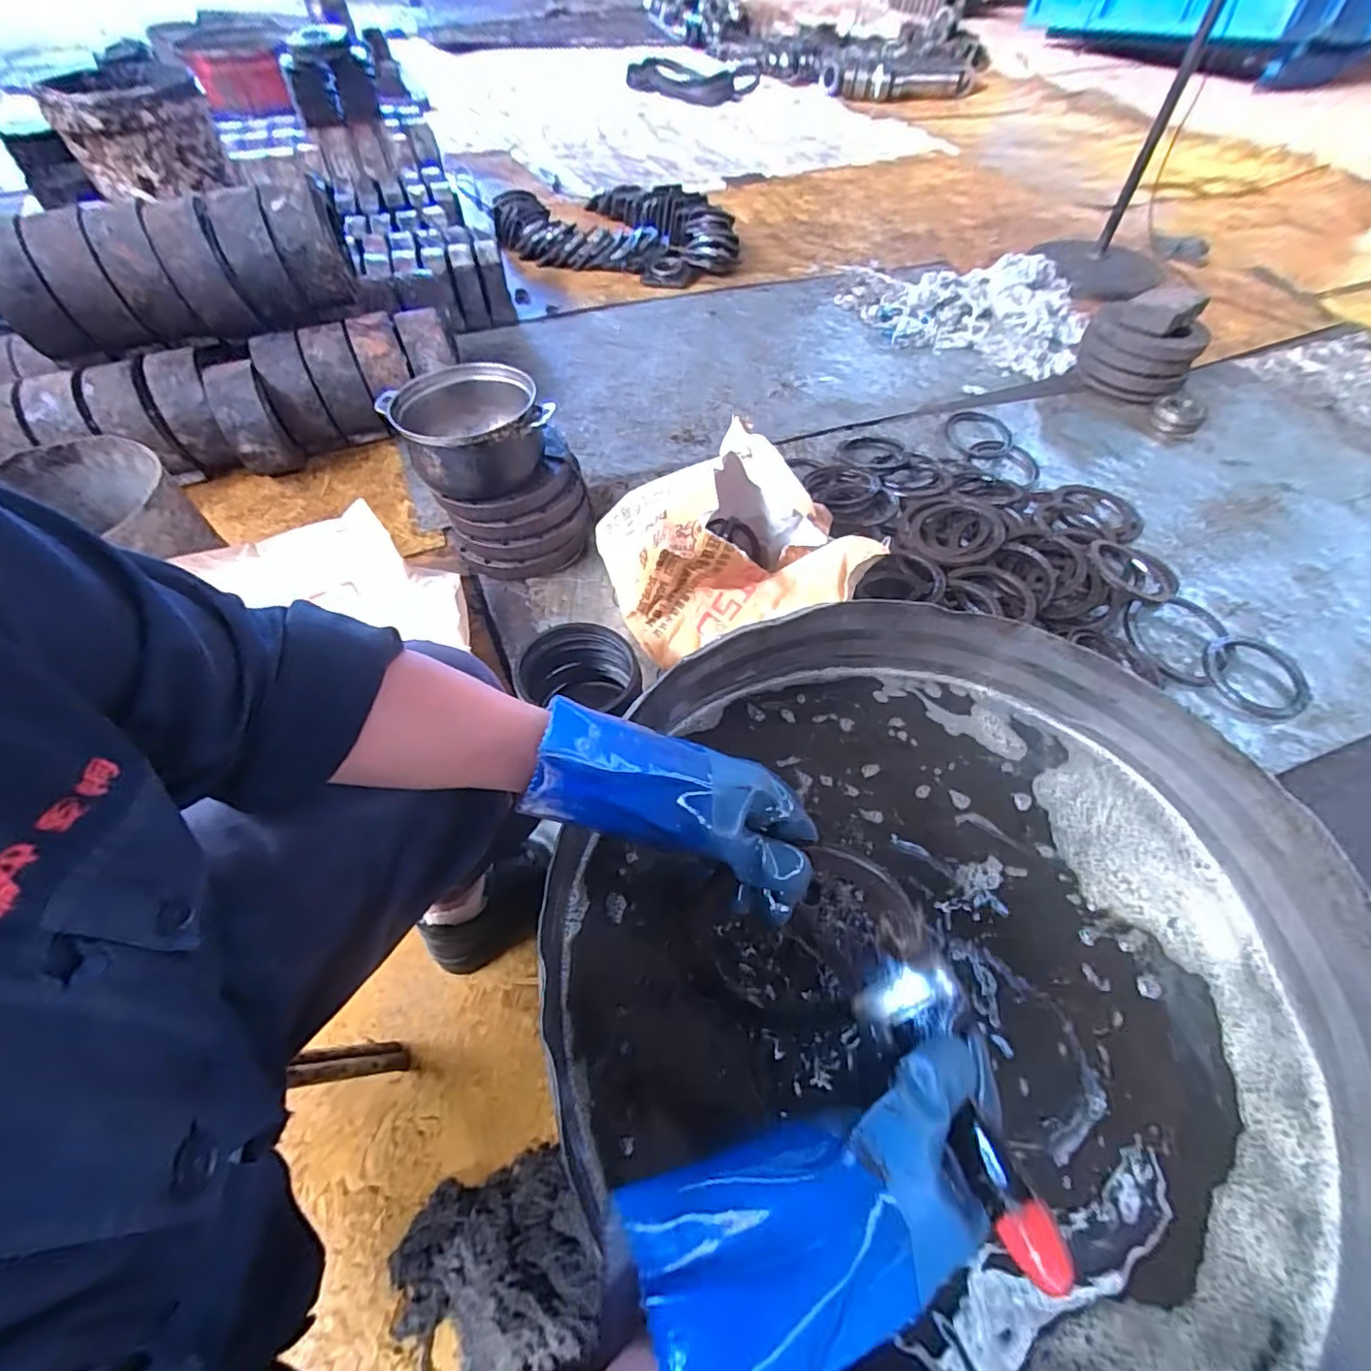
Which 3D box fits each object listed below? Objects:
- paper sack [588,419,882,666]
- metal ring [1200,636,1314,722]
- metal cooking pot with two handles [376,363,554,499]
[{"bbox_3d":[0.053,-0.222,0.892,0.345,0.171,0.293,-10,55,-8],"label":"paper sack"},{"bbox_3d":[0.901,-0.016,0.930,0.170,0.014,0.142,-24,58,-16],"label":"metal ring"},{"bbox_3d":[-0.341,-0.409,0.948,0.215,0.113,0.221,-26,58,-18],"label":"metal cooking pot with two handles"}]

